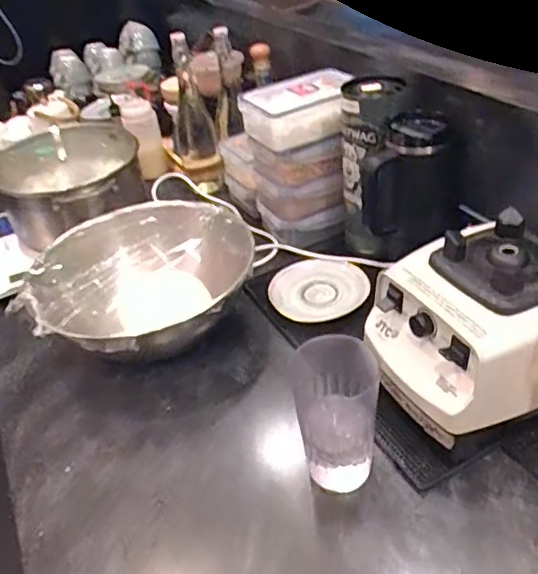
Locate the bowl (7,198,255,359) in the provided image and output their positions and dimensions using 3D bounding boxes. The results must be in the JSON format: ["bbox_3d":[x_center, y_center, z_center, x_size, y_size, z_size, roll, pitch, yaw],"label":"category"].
[{"bbox_3d":[-0.189,0.015,0.847,0.339,0.136,0.278,-14,38,-8],"label":"bowl"}]

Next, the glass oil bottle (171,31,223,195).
[{"bbox_3d":[-0.151,-0.326,1.118,0.085,0.313,0.066,-11,38,-4],"label":"glass oil bottle"}]

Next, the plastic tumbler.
[{"bbox_3d":[0.072,0.137,0.611,0.082,0.164,0.099,-5,38,4],"label":"plastic tumbler"}]

